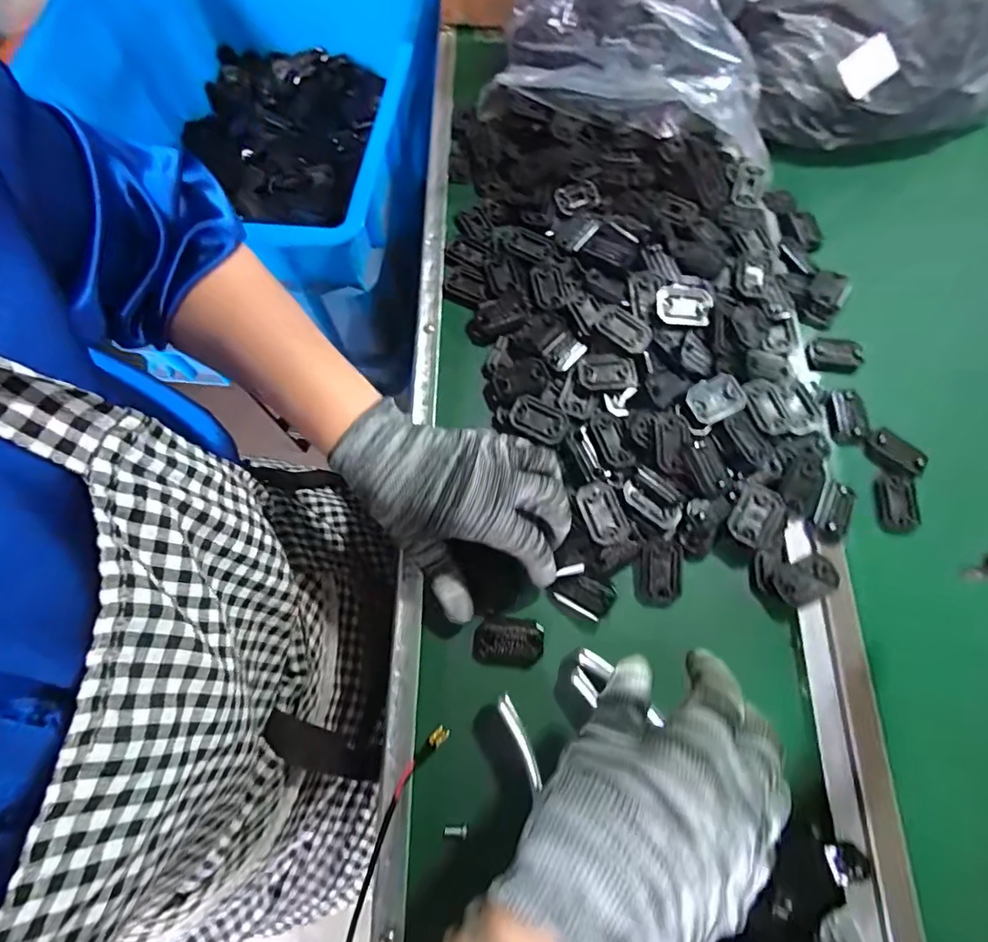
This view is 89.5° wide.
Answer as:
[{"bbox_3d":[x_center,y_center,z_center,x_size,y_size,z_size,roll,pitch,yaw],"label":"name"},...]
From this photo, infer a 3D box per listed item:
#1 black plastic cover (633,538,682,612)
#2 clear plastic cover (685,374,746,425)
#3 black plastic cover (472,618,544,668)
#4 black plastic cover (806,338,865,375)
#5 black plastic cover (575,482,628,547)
[{"bbox_3d":[0.111,0.070,0.338,0.030,0.009,0.043,1,72,-1],"label":"black plastic cover"},{"bbox_3d":[0.160,-0.053,0.359,0.040,0.005,0.032,-28,74,-10],"label":"clear plastic cover"},{"bbox_3d":[0.010,0.110,0.320,0.044,0.006,0.029,5,72,1],"label":"black plastic cover"},{"bbox_3d":[0.272,-0.091,0.398,0.040,0.011,0.026,12,72,3],"label":"black plastic cover"},{"bbox_3d":[0.076,0.029,0.342,0.027,0.004,0.042,-18,73,-7],"label":"black plastic cover"}]

